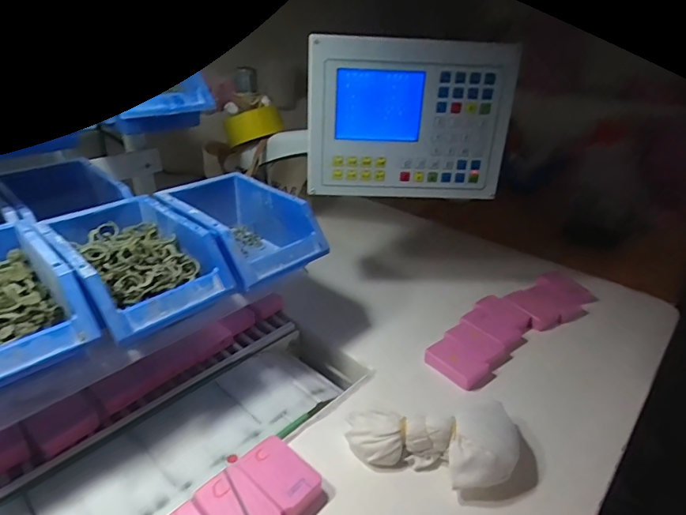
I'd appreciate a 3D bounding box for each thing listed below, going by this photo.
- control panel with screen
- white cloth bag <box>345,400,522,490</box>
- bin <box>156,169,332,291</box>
[{"bbox_3d":[0.085,-0.168,0.555,0.256,0.189,0.038,1,21,-3],"label":"control panel with screen"},{"bbox_3d":[0.090,0.183,0.435,0.167,0.049,0.090,1,29,-2],"label":"white cloth bag"},{"bbox_3d":[-0.124,-0.030,0.542,0.175,0.077,0.125,24,35,33],"label":"bin"}]

